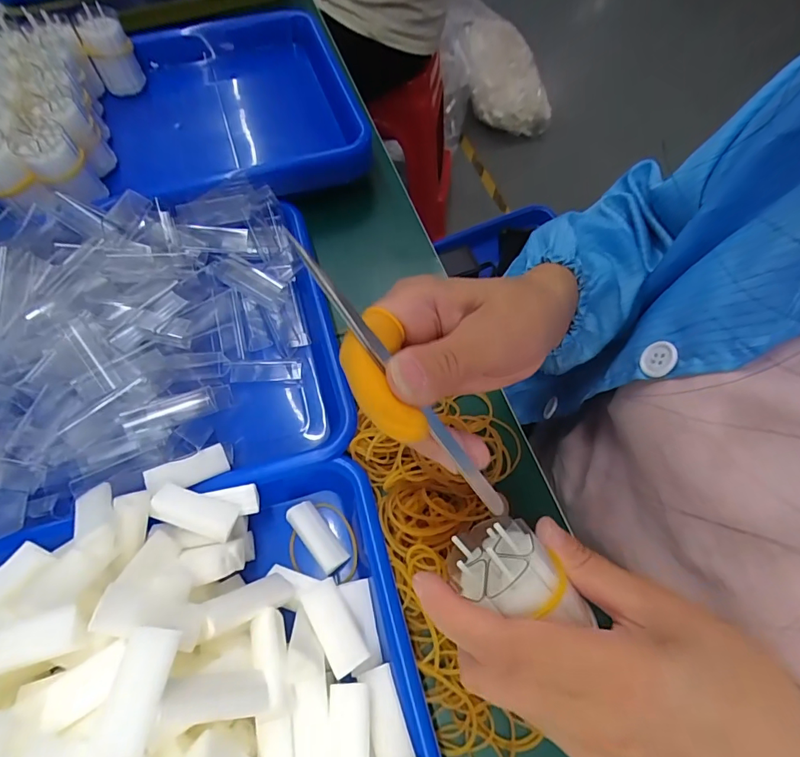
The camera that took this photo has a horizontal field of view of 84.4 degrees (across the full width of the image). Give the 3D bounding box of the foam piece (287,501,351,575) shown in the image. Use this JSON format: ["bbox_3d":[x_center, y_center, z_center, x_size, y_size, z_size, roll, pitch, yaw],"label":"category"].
[{"bbox_3d":[-0.052,0.098,0.276,0.017,0.011,0.045,-37,68,-16],"label":"foam piece"}]

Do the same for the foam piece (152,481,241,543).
[{"bbox_3d":[-0.118,0.076,0.254,0.045,0.008,0.020,26,64,-16],"label":"foam piece"}]

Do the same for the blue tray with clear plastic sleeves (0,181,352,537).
[{"bbox_3d":[-0.213,-0.027,0.316,0.327,0.070,0.252,-12,64,-5],"label":"blue tray with clear plastic sleeves"}]

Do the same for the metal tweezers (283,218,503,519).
[{"bbox_3d":[0.001,0.001,0.170,0.007,0.004,0.132,-41,100,-17],"label":"metal tweezers"}]

